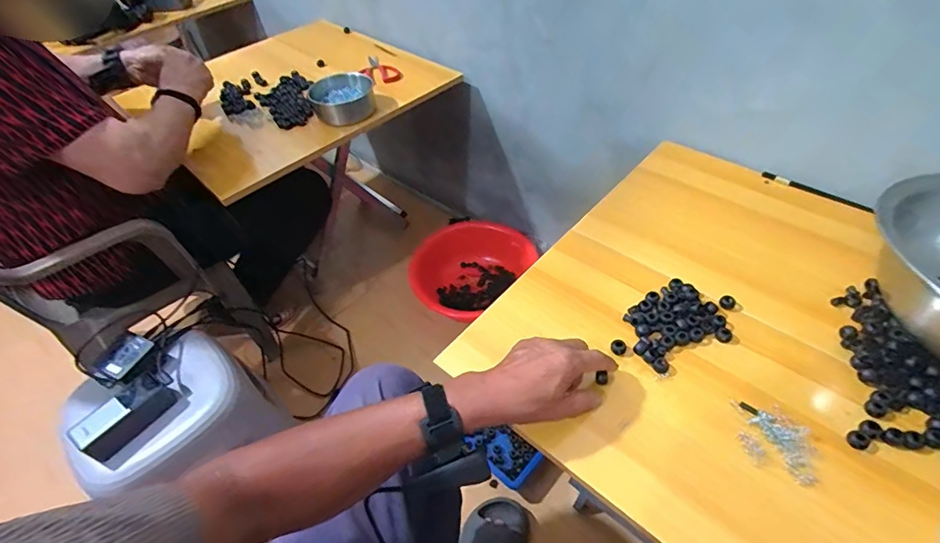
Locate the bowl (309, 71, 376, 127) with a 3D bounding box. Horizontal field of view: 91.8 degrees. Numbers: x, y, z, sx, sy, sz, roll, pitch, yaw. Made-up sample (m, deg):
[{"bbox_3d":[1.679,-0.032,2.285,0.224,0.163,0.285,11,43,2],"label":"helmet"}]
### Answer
[{"bbox_3d":[-0.257,-0.345,0.931,0.131,0.062,0.105,-18,49,-10],"label":"bowl"}]

